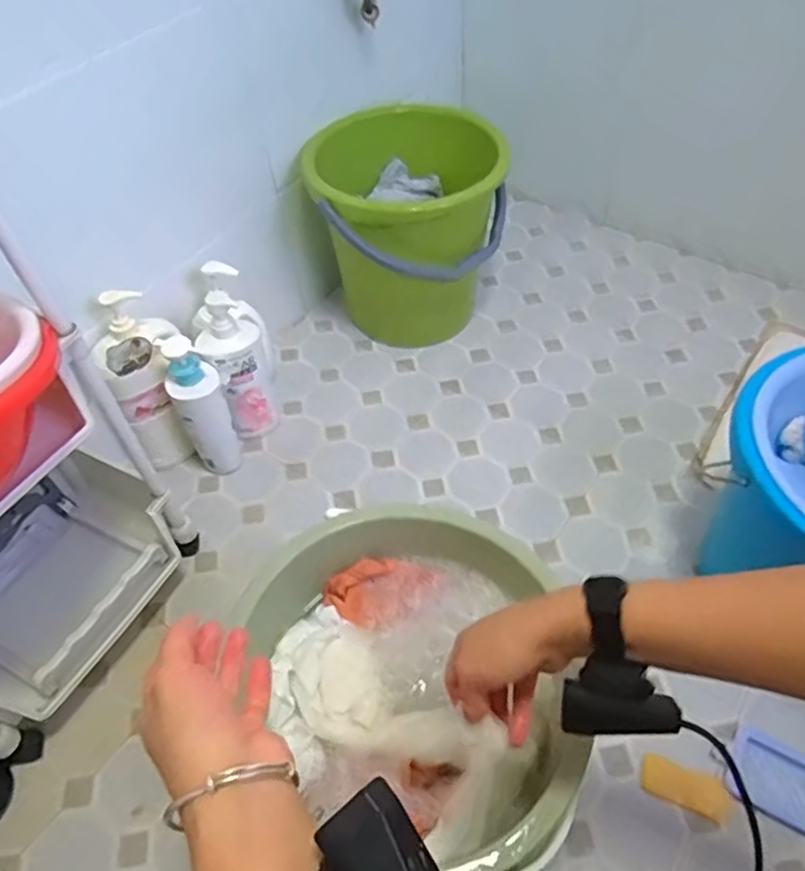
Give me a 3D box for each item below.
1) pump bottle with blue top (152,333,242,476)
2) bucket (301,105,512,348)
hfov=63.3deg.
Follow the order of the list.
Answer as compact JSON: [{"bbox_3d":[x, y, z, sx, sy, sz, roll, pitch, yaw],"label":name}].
[{"bbox_3d":[-0.290,-0.036,0.953,0.069,0.254,0.061,-25,54,-16],"label":"pump bottle with blue top"},{"bbox_3d":[0.017,-0.335,1.129,0.306,0.338,0.264,-4,52,1],"label":"bucket"}]

